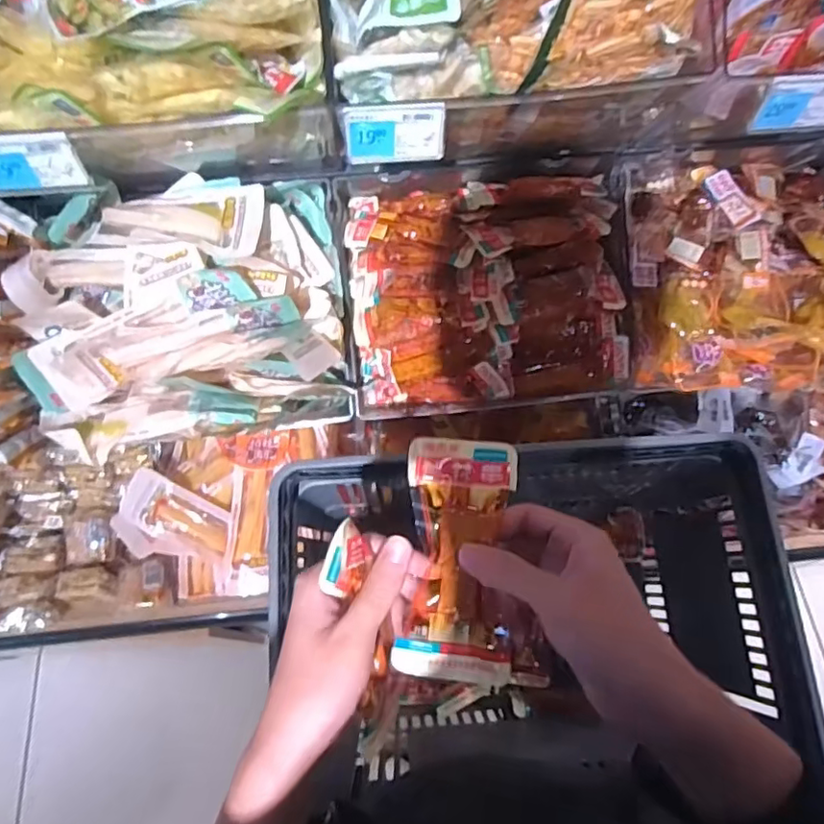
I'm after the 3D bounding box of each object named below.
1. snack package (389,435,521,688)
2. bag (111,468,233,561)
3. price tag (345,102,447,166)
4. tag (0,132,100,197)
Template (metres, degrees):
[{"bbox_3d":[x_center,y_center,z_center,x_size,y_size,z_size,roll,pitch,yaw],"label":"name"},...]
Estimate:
[{"bbox_3d":[0.028,0.088,0.363,0.067,0.018,0.145,4,74,2],"label":"snack package"},{"bbox_3d":[-0.308,0.149,0.753,0.144,0.027,0.097,32,88,-13],"label":"bag"},{"bbox_3d":[-0.013,-0.219,0.460,0.077,0.046,0.013,-4,67,-2],"label":"price tag"},{"bbox_3d":[-0.298,-0.190,0.457,0.077,0.060,0.011,-4,65,-2],"label":"tag"}]

